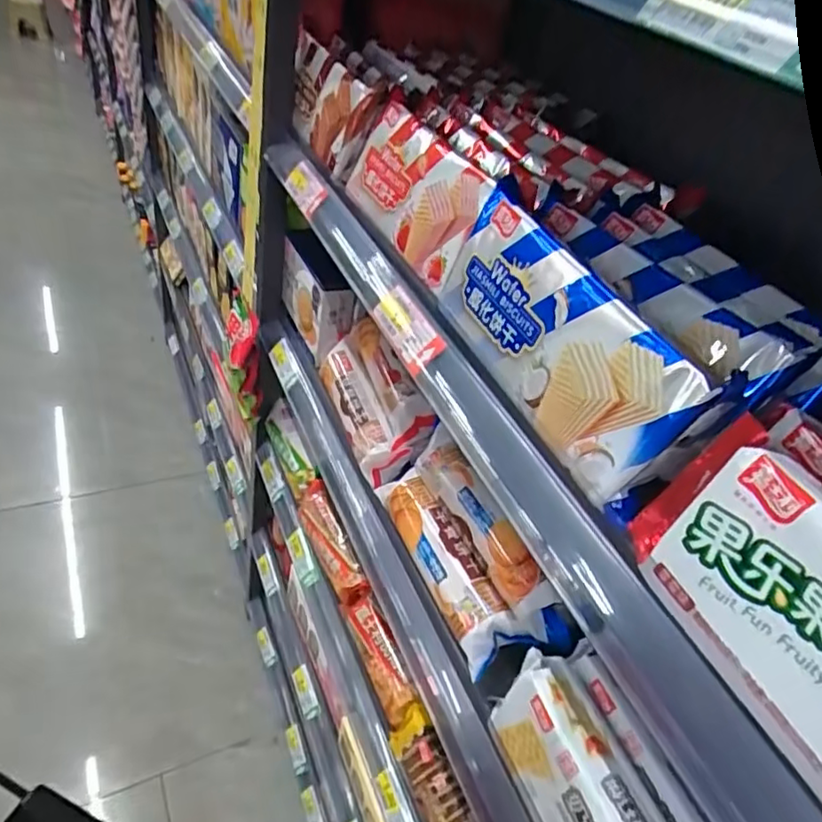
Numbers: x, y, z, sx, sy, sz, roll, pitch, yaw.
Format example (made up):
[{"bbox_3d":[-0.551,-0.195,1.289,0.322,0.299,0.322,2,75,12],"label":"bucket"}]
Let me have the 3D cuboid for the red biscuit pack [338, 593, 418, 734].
[{"bbox_3d":[-0.042,0.315,0.800,0.043,0.043,0.184,-9,45,-25],"label":"red biscuit pack"}]

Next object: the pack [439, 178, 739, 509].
[{"bbox_3d":[0.104,-0.054,0.432,0.040,0.103,0.247,5,38,-37],"label":"pack"}]

